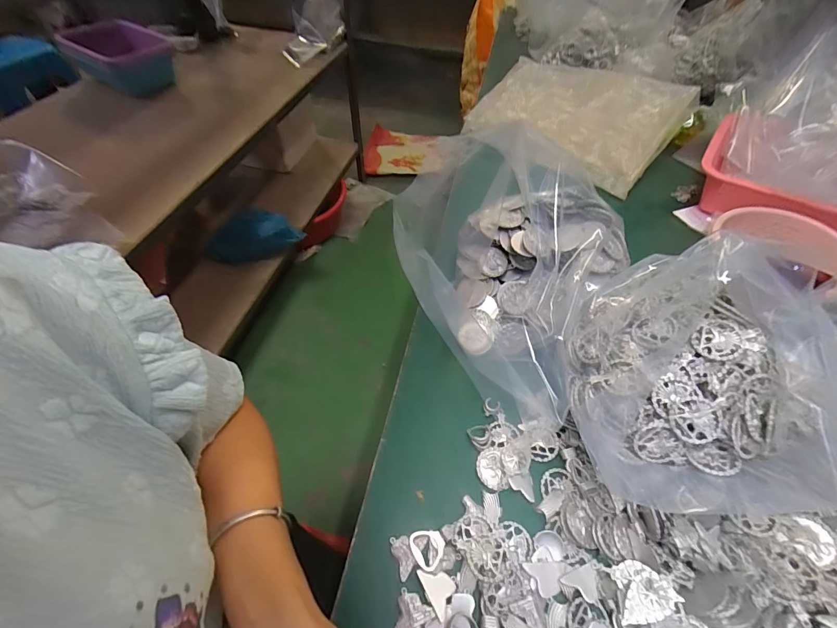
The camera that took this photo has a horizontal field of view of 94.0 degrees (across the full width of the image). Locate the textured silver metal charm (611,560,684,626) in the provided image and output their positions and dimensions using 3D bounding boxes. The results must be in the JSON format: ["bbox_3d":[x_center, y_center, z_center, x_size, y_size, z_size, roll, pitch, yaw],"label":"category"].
[{"bbox_3d":[0.171,0.210,0.297,0.043,0.006,0.039,-16,40,10],"label":"textured silver metal charm"}]

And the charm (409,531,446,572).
[{"bbox_3d":[0.009,0.191,0.318,0.027,0.004,0.029,1,52,-1],"label":"charm"}]

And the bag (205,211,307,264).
[{"bbox_3d":[-0.529,-0.236,1.222,0.303,0.147,0.086,-13,47,22],"label":"bag"}]

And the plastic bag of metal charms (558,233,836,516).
[{"bbox_3d":[0.226,0.058,0.321,0.187,0.058,0.224,-16,72,11],"label":"plastic bag of metal charms"}]

